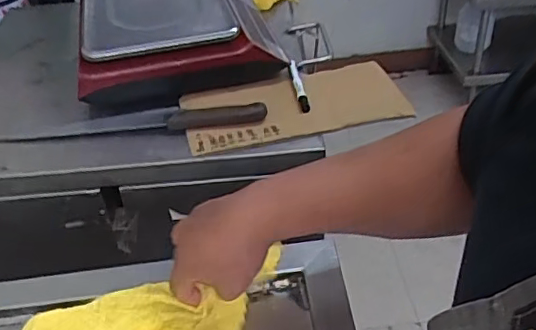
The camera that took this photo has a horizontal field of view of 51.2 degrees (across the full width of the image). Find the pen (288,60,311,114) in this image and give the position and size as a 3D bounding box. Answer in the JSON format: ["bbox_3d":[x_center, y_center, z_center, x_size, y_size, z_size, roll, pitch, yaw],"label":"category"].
[{"bbox_3d":[0.046,-0.126,0.869,0.017,0.017,0.141,-7,38,-3],"label":"pen"}]

